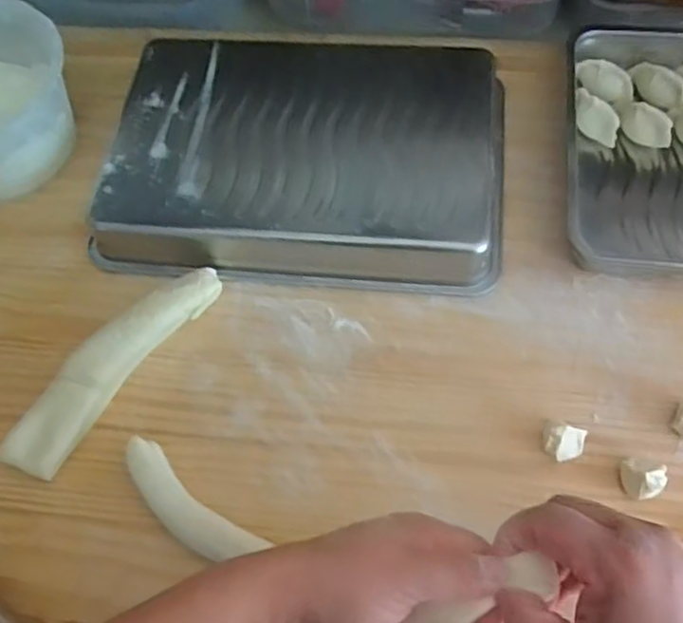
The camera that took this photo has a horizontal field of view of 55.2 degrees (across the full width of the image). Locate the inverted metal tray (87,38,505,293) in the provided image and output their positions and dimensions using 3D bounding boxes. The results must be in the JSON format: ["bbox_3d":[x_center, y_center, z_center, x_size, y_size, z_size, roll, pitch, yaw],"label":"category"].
[{"bbox_3d":[-0.027,-0.129,0.536,0.309,0.040,0.220,3,64,5],"label":"inverted metal tray"}]

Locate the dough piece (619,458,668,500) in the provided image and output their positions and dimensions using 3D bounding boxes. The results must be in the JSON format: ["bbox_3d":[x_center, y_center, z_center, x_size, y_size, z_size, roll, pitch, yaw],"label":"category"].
[{"bbox_3d":[0.190,0.106,0.413,0.025,0.019,0.022,12,65,9],"label":"dough piece"}]

